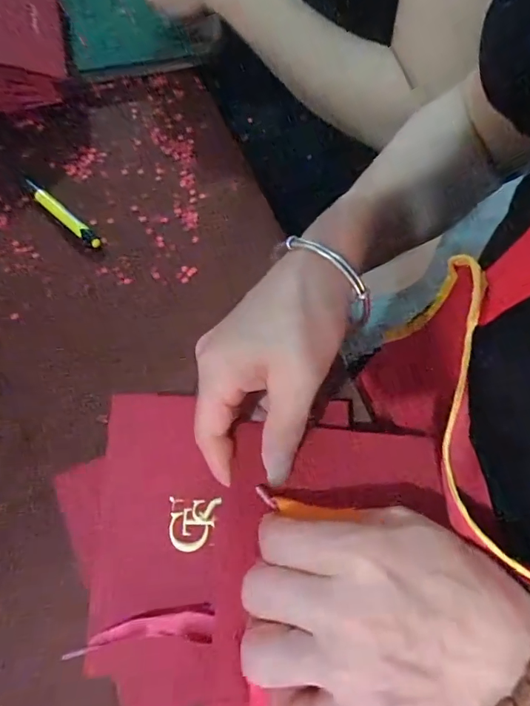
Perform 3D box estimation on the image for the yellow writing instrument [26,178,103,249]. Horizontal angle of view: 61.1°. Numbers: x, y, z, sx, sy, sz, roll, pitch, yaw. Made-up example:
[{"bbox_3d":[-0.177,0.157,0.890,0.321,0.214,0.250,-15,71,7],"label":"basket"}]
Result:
[{"bbox_3d":[-0.161,-0.111,0.358,0.084,0.006,0.010,40,73,17],"label":"yellow writing instrument"}]

